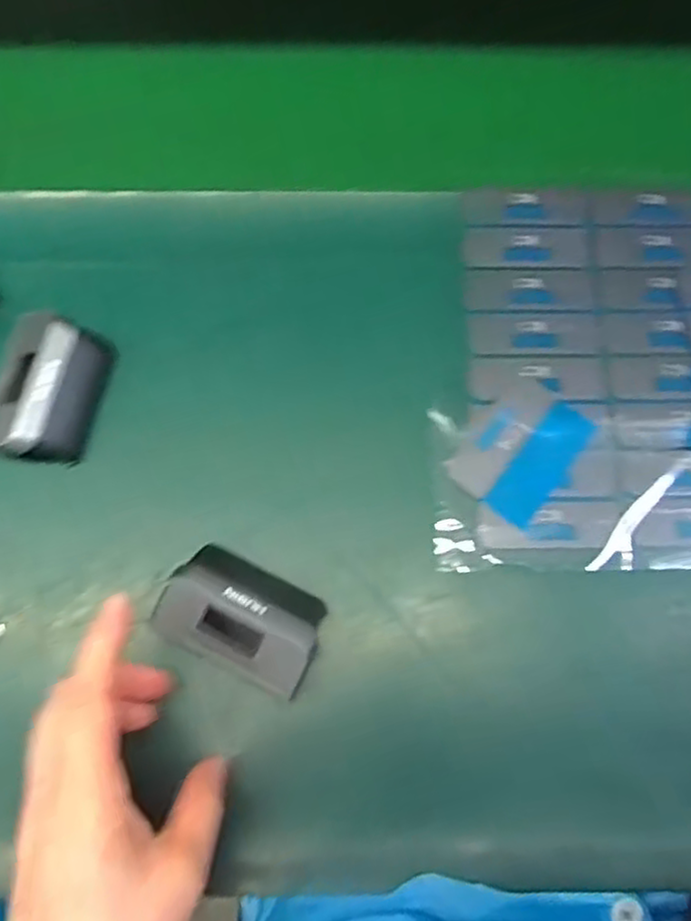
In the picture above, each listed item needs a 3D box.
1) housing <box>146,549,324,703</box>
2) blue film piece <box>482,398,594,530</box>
[{"bbox_3d":[-0.047,0.074,0.331,0.071,0.030,0.045,26,74,7],"label":"housing"},{"bbox_3d":[0.102,0.001,0.366,0.027,0.004,0.070,38,76,11],"label":"blue film piece"}]

